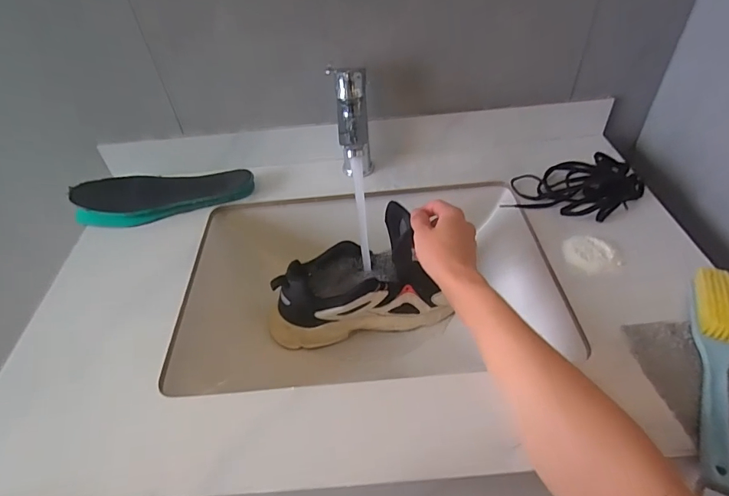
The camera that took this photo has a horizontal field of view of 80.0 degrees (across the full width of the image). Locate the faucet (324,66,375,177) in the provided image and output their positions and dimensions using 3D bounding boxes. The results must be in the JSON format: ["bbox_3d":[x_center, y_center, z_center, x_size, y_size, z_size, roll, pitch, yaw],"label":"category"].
[{"bbox_3d":[-0.014,-0.145,0.601,0.049,0.154,0.122,-3,46,3],"label":"faucet"}]

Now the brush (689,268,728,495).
[{"bbox_3d":[0.326,0.107,0.404,0.036,0.033,0.231,18,50,22],"label":"brush"}]

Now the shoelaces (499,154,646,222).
[{"bbox_3d":[0.301,-0.083,0.597,0.180,0.015,0.108,-11,46,-5],"label":"shoelaces"}]

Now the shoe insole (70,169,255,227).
[{"bbox_3d":[-0.300,-0.076,0.649,0.262,0.031,0.086,-11,46,-5],"label":"shoe insole"}]

